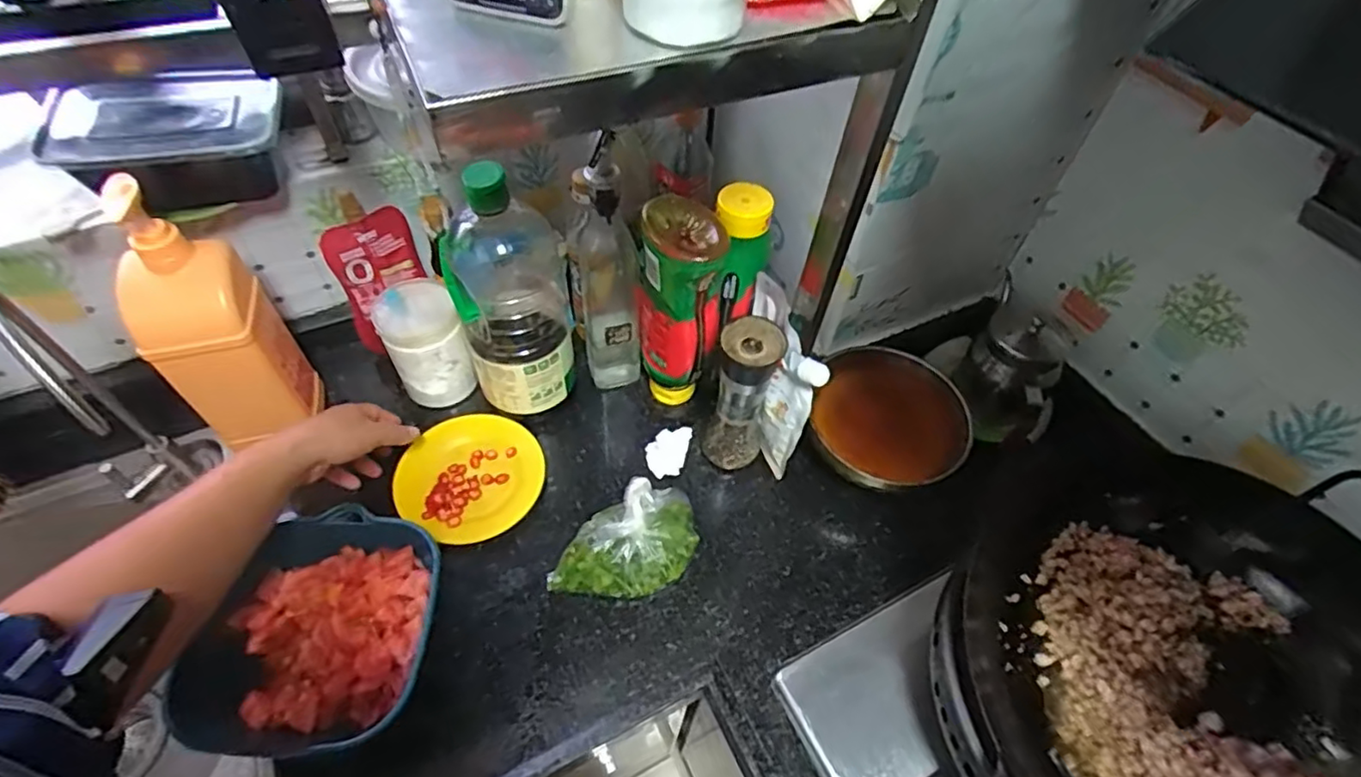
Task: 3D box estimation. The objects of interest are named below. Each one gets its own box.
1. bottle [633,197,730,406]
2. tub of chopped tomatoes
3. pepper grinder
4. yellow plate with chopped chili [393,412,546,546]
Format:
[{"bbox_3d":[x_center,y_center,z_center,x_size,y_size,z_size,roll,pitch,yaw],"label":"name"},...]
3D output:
[{"bbox_3d":[-0.006,-0.076,0.650,0.077,0.227,0.077,5,53,-1],"label":"bottle"},{"bbox_3d":[-0.295,0.205,0.526,0.170,0.074,0.186,2,53,-3],"label":"tub of chopped tomatoes"},{"bbox_3d":[0.060,0.011,0.639,0.059,0.177,0.065,13,53,5],"label":"pepper grinder"},{"bbox_3d":[-0.215,0.088,0.656,0.135,0.023,0.145,2,53,-3],"label":"yellow plate with chopped chili"}]

